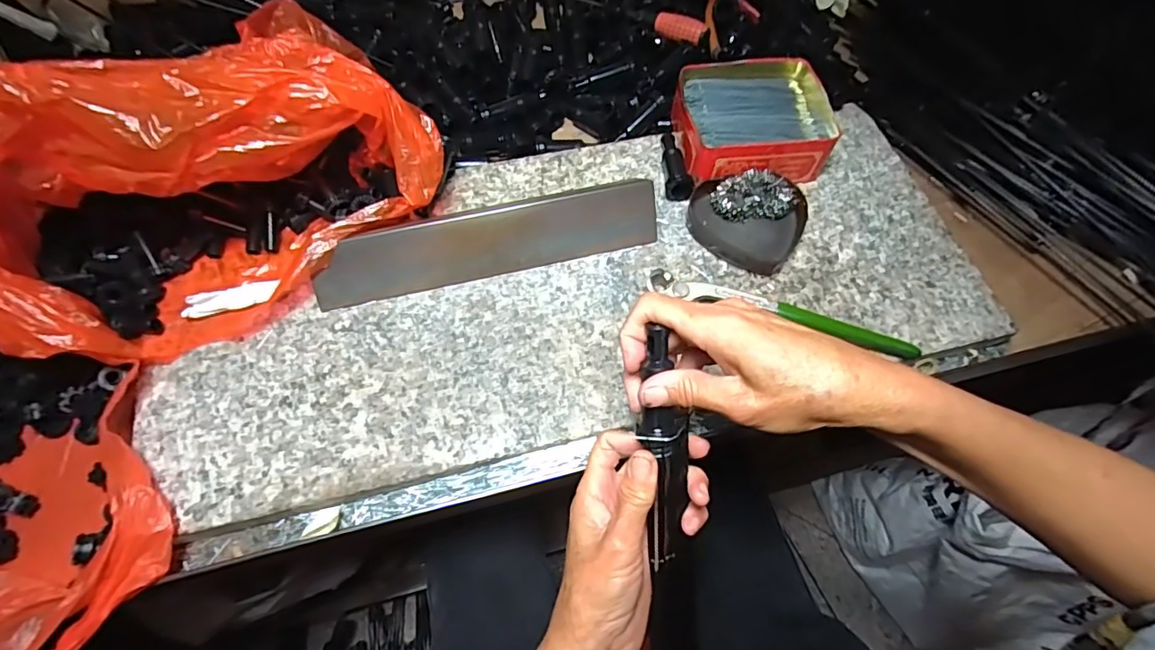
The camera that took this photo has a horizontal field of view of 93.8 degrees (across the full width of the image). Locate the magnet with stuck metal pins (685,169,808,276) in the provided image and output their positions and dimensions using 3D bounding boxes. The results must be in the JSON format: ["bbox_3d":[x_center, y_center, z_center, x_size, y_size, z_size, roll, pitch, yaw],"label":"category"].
[{"bbox_3d":[0.139,-0.091,0.448,0.092,0.024,0.085,1,64,-1],"label":"magnet with stuck metal pins"}]

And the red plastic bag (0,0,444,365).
[{"bbox_3d":[-0.267,-0.105,0.371,0.311,0.149,0.175,-38,71,-18],"label":"red plastic bag"}]

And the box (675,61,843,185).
[{"bbox_3d":[0.150,-0.180,0.477,0.128,0.040,0.113,-7,65,-5],"label":"box"}]

